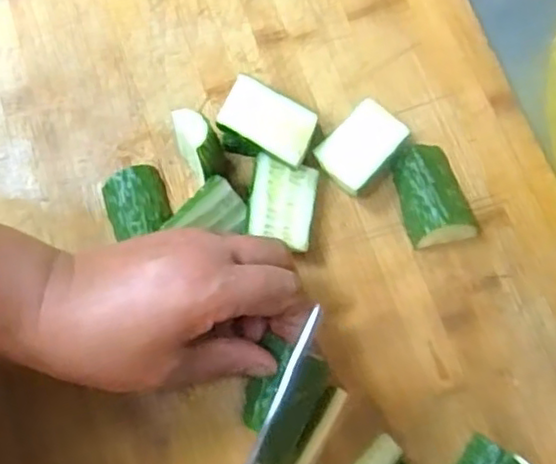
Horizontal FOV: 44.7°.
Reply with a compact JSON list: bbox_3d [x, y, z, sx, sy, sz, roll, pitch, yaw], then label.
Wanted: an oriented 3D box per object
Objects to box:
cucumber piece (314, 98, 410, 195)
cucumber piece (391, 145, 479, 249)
[{"bbox_3d":[0.049,-0.049,0.397,0.035,0.022,0.049,42,79,11],"label":"cucumber piece"},{"bbox_3d":[0.086,-0.021,0.389,0.035,0.020,0.057,-16,75,-4],"label":"cucumber piece"}]

